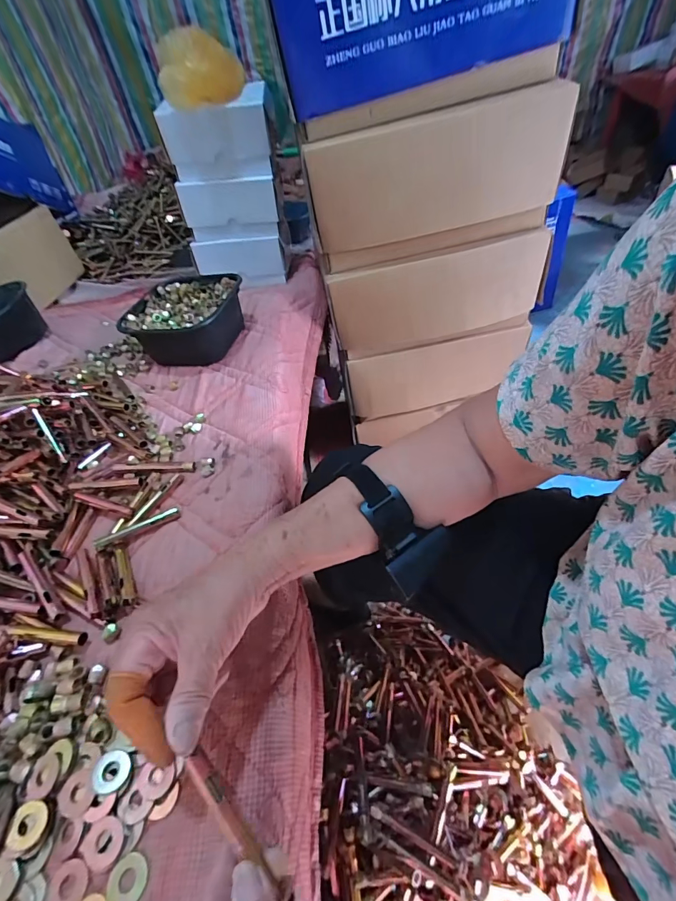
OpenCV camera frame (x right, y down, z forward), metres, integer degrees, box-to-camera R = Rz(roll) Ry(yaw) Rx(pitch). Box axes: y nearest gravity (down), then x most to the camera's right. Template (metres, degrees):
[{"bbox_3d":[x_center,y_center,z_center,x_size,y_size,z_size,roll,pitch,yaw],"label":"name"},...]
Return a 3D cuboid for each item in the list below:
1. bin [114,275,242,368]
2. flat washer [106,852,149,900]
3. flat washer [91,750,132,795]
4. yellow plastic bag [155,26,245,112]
[{"bbox_3d":[-0.245,-0.213,0.657,0.181,0.081,0.171,-9,47,-2],"label":"bin"},{"bbox_3d":[-0.128,0.262,0.242,0.024,0.004,0.024,-3,47,4],"label":"flat washer"},{"bbox_3d":[-0.157,0.221,0.273,0.025,0.004,0.024,-4,47,3],"label":"flat washer"},{"bbox_3d":[-0.227,-0.634,0.658,0.112,0.086,0.144,2,47,8],"label":"yellow plastic bag"}]

